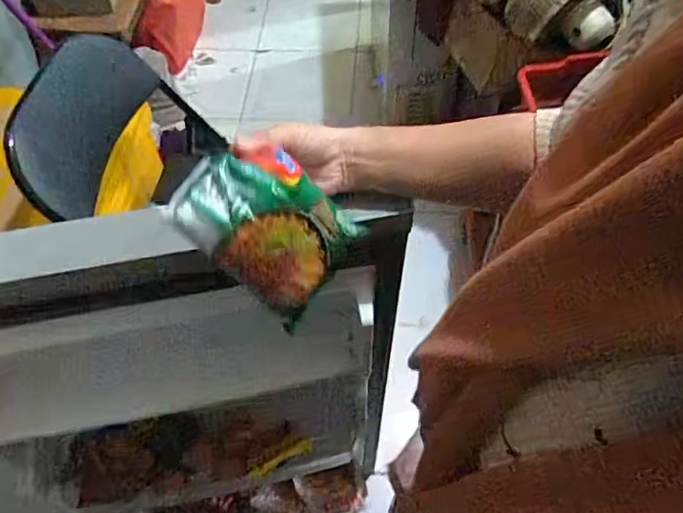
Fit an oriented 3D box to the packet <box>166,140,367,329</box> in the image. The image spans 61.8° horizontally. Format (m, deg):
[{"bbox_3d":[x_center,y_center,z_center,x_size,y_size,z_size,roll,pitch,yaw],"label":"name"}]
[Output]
[{"bbox_3d":[-0.050,-0.020,0.410,0.093,0.130,0.029,-52,29,-4],"label":"packet"}]

